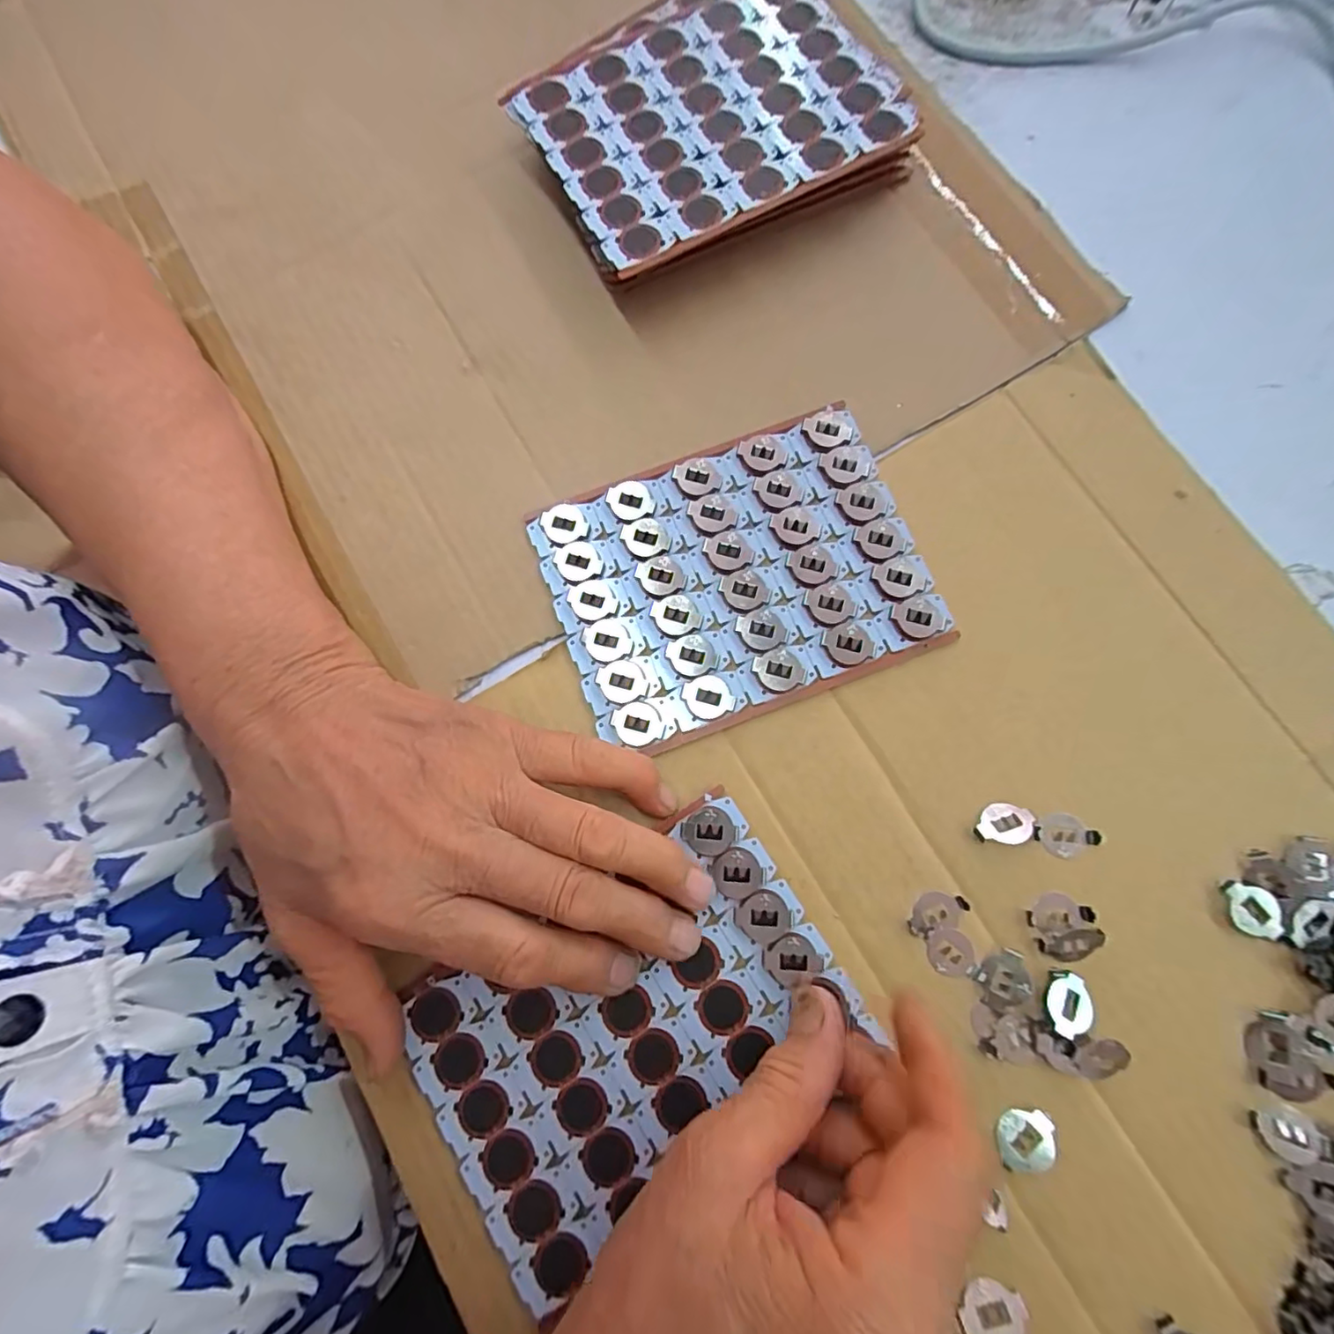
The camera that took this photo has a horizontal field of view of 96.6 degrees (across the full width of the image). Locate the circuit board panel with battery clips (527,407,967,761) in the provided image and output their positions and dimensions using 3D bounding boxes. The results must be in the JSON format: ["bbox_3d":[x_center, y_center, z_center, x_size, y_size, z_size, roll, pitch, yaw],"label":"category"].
[{"bbox_3d":[0.028,-0.037,0.248,0.146,0.006,0.105,-19,78,-3],"label":"circuit board panel with battery clips"}]

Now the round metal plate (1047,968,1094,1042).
[{"bbox_3d":[0.142,0.119,0.210,0.015,0.007,0.020,28,80,7],"label":"round metal plate"}]

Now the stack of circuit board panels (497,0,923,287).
[{"bbox_3d":[0.019,-0.251,0.277,0.157,0.032,0.127,-32,79,-6],"label":"stack of circuit board panels"}]

